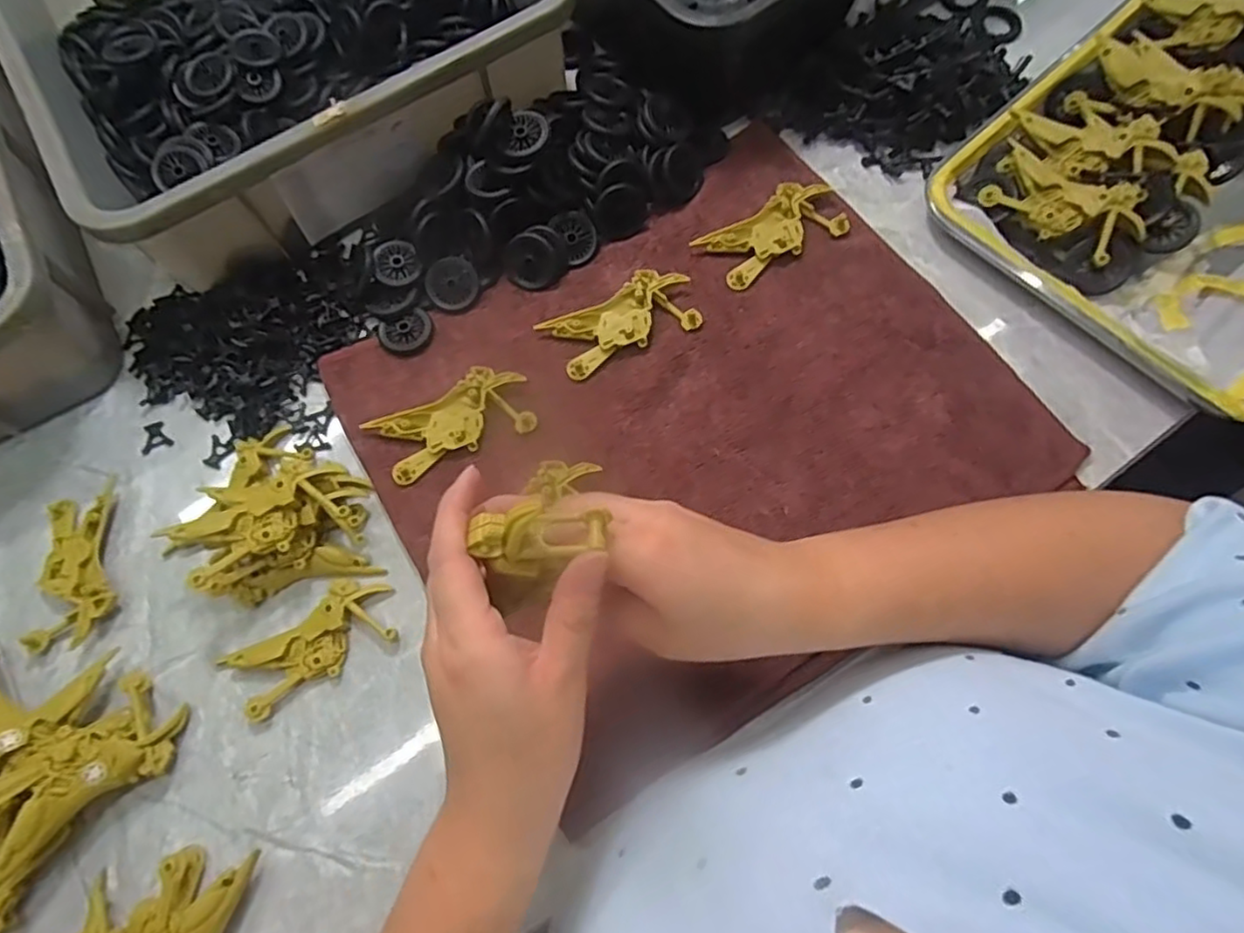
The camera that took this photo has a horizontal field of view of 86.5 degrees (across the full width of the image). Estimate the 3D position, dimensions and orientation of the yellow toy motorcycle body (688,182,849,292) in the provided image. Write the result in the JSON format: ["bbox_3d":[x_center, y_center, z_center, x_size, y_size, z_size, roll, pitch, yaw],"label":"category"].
[{"bbox_3d":[0.106,-0.166,0.470,0.101,0.011,0.049,-31,72,-8],"label":"yellow toy motorcycle body"}]

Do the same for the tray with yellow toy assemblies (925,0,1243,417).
[{"bbox_3d":[0.409,-0.215,0.449,0.329,0.064,0.255,-41,74,-11],"label":"tray with yellow toy assemblies"}]

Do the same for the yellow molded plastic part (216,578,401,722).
[{"bbox_3d":[-0.183,0.104,0.393,0.097,0.010,0.046,-33,72,-9],"label":"yellow molded plastic part"}]

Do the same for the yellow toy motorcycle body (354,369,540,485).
[{"bbox_3d":[-0.112,-0.028,0.431,0.101,0.012,0.048,-24,71,-6],"label":"yellow toy motorcycle body"}]

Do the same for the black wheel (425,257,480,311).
[{"bbox_3d":[-0.119,-0.128,0.466,0.035,0.006,0.035,0,95,-5],"label":"black wheel"}]

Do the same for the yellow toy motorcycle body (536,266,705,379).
[{"bbox_3d":[0.000,-0.099,0.450,0.100,0.011,0.050,-24,71,-6],"label":"yellow toy motorcycle body"}]

